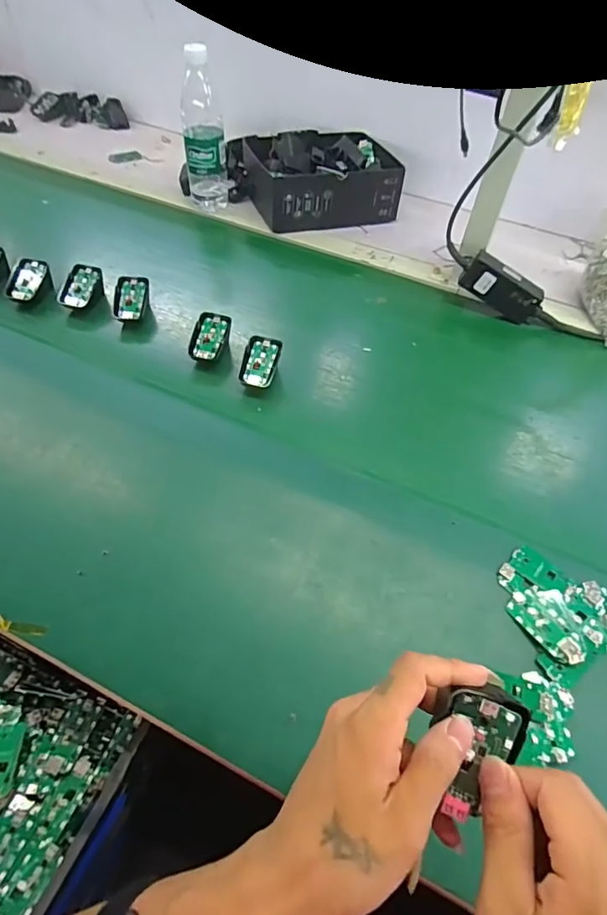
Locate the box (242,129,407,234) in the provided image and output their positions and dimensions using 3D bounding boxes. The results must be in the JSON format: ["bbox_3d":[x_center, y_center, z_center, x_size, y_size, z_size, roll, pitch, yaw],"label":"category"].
[{"bbox_3d":[0.041,-0.507,0.872,0.258,0.096,0.181,-16,55,-13],"label":"box"}]

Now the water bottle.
[{"bbox_3d":[-0.165,-0.530,0.800,0.067,0.230,0.056,-7,54,-7],"label":"water bottle"}]

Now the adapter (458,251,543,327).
[{"bbox_3d":[0.293,-0.249,0.705,0.121,0.056,0.037,31,55,-7],"label":"adapter"}]

